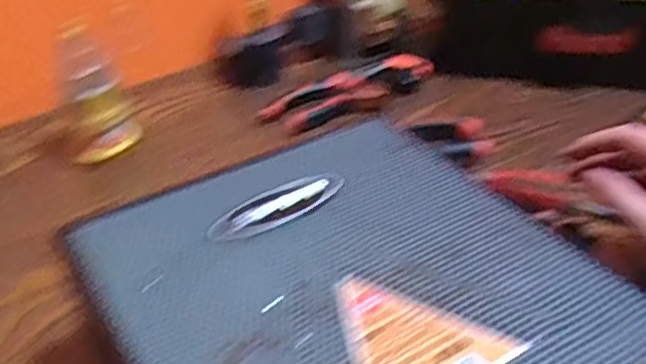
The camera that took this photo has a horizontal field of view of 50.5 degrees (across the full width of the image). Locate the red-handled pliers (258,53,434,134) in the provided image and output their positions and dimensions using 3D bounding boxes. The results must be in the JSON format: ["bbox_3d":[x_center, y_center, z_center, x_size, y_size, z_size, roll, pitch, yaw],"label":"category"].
[{"bbox_3d":[0.029,-0.085,0.653,0.166,0.032,0.080,-26,41,-30],"label":"red-handled pliers"}]

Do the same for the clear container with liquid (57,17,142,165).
[{"bbox_3d":[-0.192,-0.079,0.581,0.053,0.114,0.052,-11,35,-10],"label":"clear container with liquid"}]

